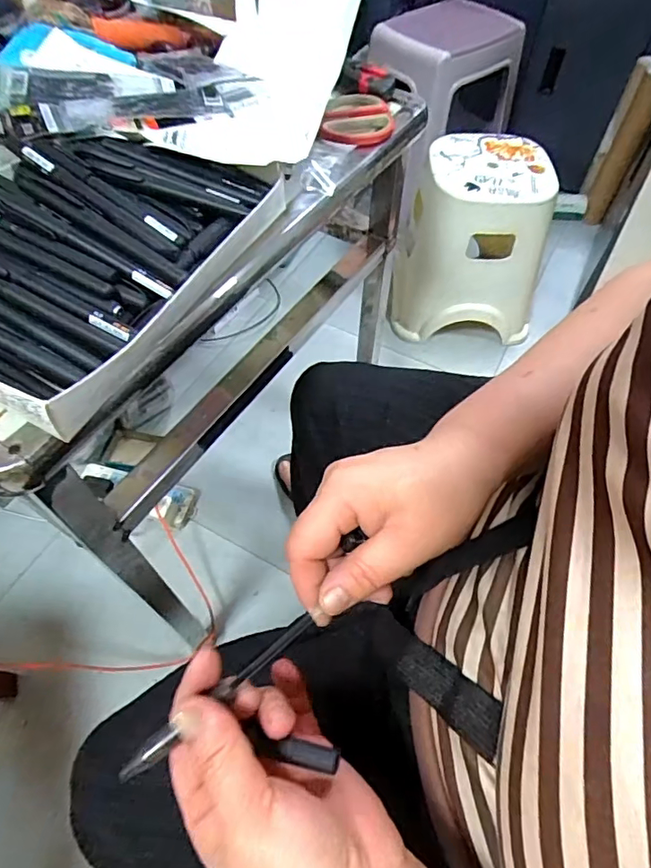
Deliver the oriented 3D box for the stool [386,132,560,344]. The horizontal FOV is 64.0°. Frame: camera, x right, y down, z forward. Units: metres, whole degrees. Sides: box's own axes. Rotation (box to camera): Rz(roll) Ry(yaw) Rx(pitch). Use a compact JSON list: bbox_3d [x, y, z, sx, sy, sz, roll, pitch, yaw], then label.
[{"bbox_3d":[0.344,-0.442,1.210,0.331,0.343,0.299,12,56,7],"label":"stool"}]

